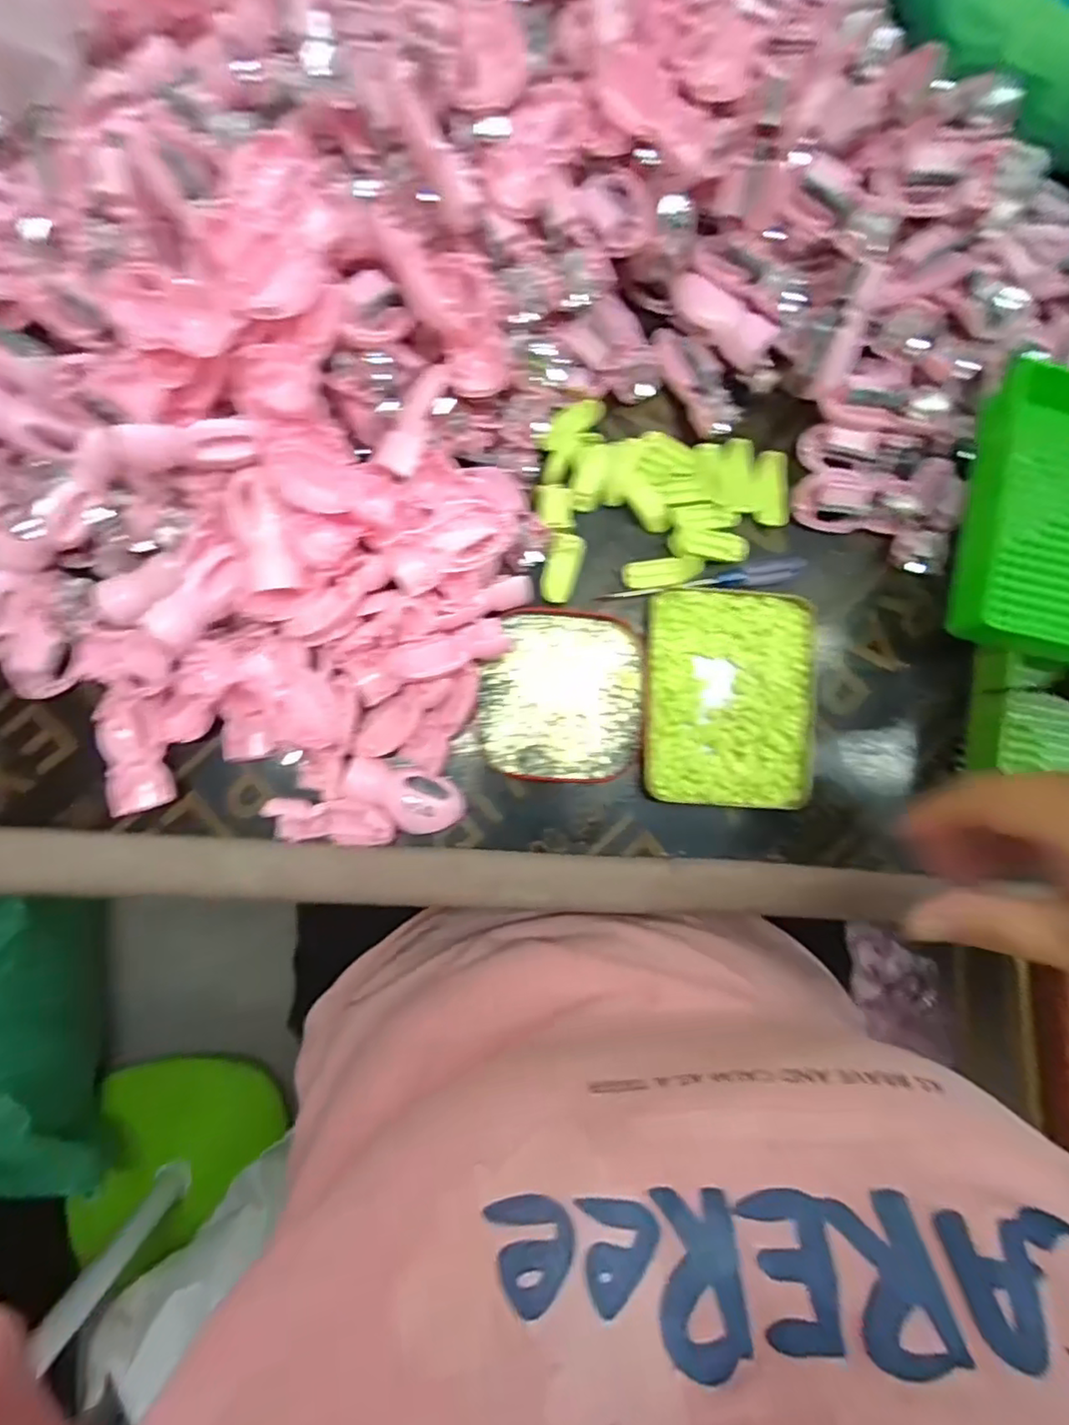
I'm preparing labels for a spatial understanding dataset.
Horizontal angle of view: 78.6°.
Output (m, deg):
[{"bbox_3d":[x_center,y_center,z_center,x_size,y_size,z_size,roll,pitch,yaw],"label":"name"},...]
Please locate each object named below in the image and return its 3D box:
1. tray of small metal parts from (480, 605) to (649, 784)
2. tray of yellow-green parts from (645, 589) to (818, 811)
[{"bbox_3d":[0.017,-0.010,0.391,0.096,0.013,0.100,4,86,-3],"label":"tray of small metal parts"},{"bbox_3d":[0.116,-0.008,0.389,0.099,0.012,0.125,2,86,-3],"label":"tray of yellow-green parts"}]

